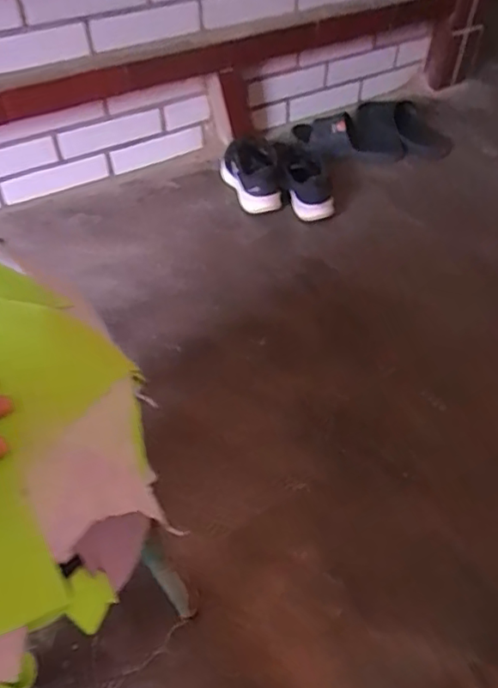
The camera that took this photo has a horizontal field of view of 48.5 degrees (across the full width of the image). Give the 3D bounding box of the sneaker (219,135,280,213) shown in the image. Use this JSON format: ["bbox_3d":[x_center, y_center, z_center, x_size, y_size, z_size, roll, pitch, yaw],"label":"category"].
[{"bbox_3d":[-0.002,-0.419,1.240,0.119,0.117,0.257,-5,50,-4],"label":"sneaker"}]

